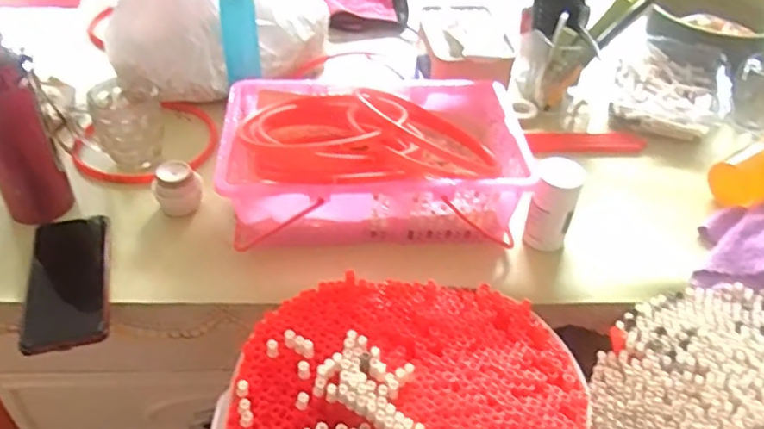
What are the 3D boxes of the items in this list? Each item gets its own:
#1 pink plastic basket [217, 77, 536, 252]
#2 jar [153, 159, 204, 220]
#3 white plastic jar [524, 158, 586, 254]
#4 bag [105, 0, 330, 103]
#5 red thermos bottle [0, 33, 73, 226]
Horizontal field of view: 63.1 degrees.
[{"bbox_3d":[-0.007,-0.065,0.704,0.321,0.116,0.213,-4,43,-9],"label":"pink plastic basket"},{"bbox_3d":[-0.230,-0.029,0.703,0.051,0.055,0.049,-16,46,-21],"label":"jar"},{"bbox_3d":[0.182,-0.007,0.668,0.049,0.097,0.044,19,45,15],"label":"white plastic jar"},{"bbox_3d":[-0.231,-0.324,0.871,0.305,0.214,0.277,-8,44,-14],"label":"bag"},{"bbox_3d":[-0.371,-0.087,0.625,0.068,0.207,0.057,-24,50,-27],"label":"red thermos bottle"}]

